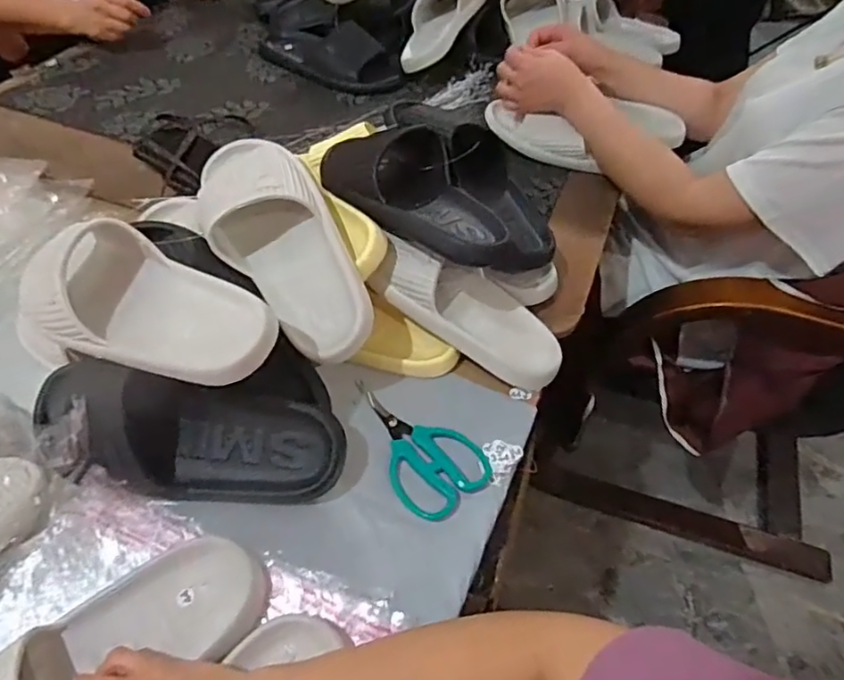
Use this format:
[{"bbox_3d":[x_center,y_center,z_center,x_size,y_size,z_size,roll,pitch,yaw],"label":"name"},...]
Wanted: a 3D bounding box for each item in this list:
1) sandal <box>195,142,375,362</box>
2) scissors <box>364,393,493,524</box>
[{"bbox_3d":[-0.133,-0.089,0.557,0.117,0.083,0.263,-38,71,8],"label":"sandal"},{"bbox_3d":[-0.006,0.096,0.538,0.080,0.007,0.135,-31,58,-23],"label":"scissors"}]

